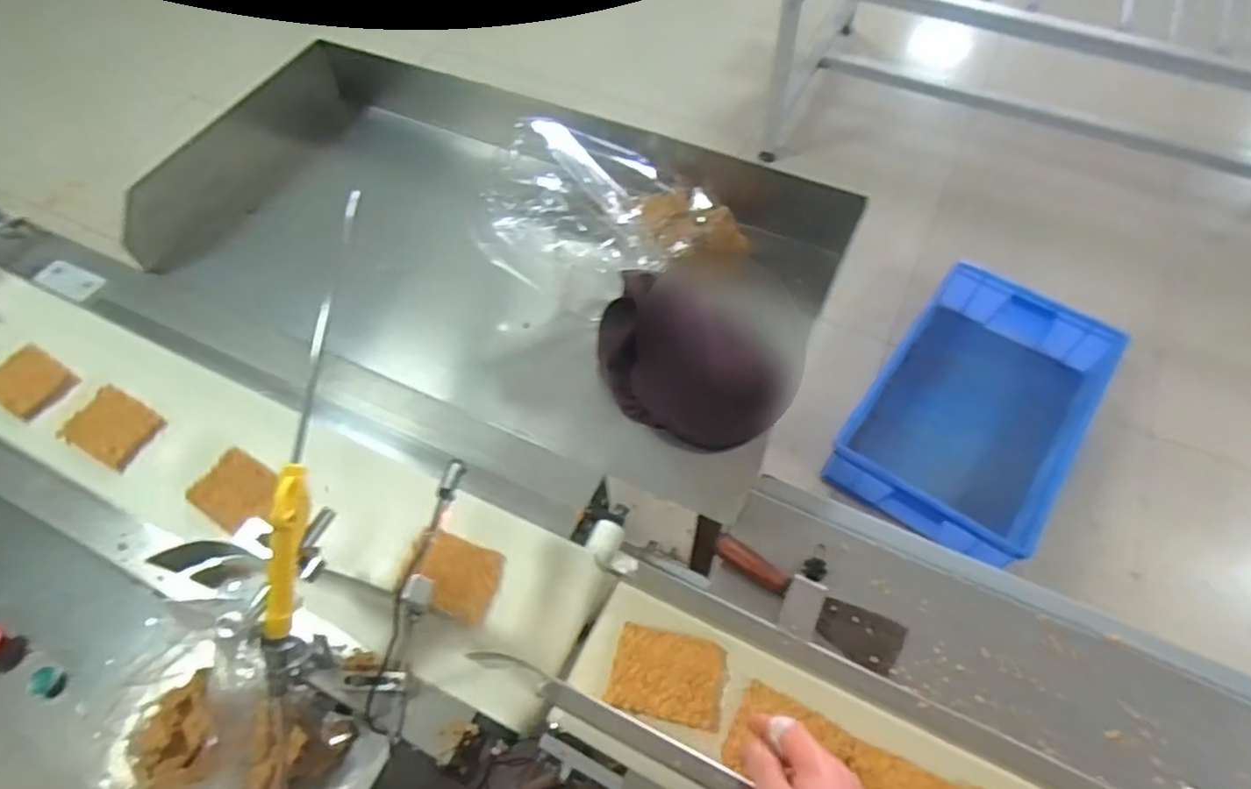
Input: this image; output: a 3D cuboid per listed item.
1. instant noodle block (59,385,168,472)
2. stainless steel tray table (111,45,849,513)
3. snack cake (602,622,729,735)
[{"bbox_3d":[-0.555,0.034,0.732,0.095,0.011,0.070,21,61,14],"label":"instant noodle block"},{"bbox_3d":[-0.174,-0.215,0.848,0.833,0.115,0.482,21,61,14],"label":"stainless steel tray table"},{"bbox_3d":[0.036,0.239,0.576,0.093,0.008,0.069,11,59,9],"label":"snack cake"}]

